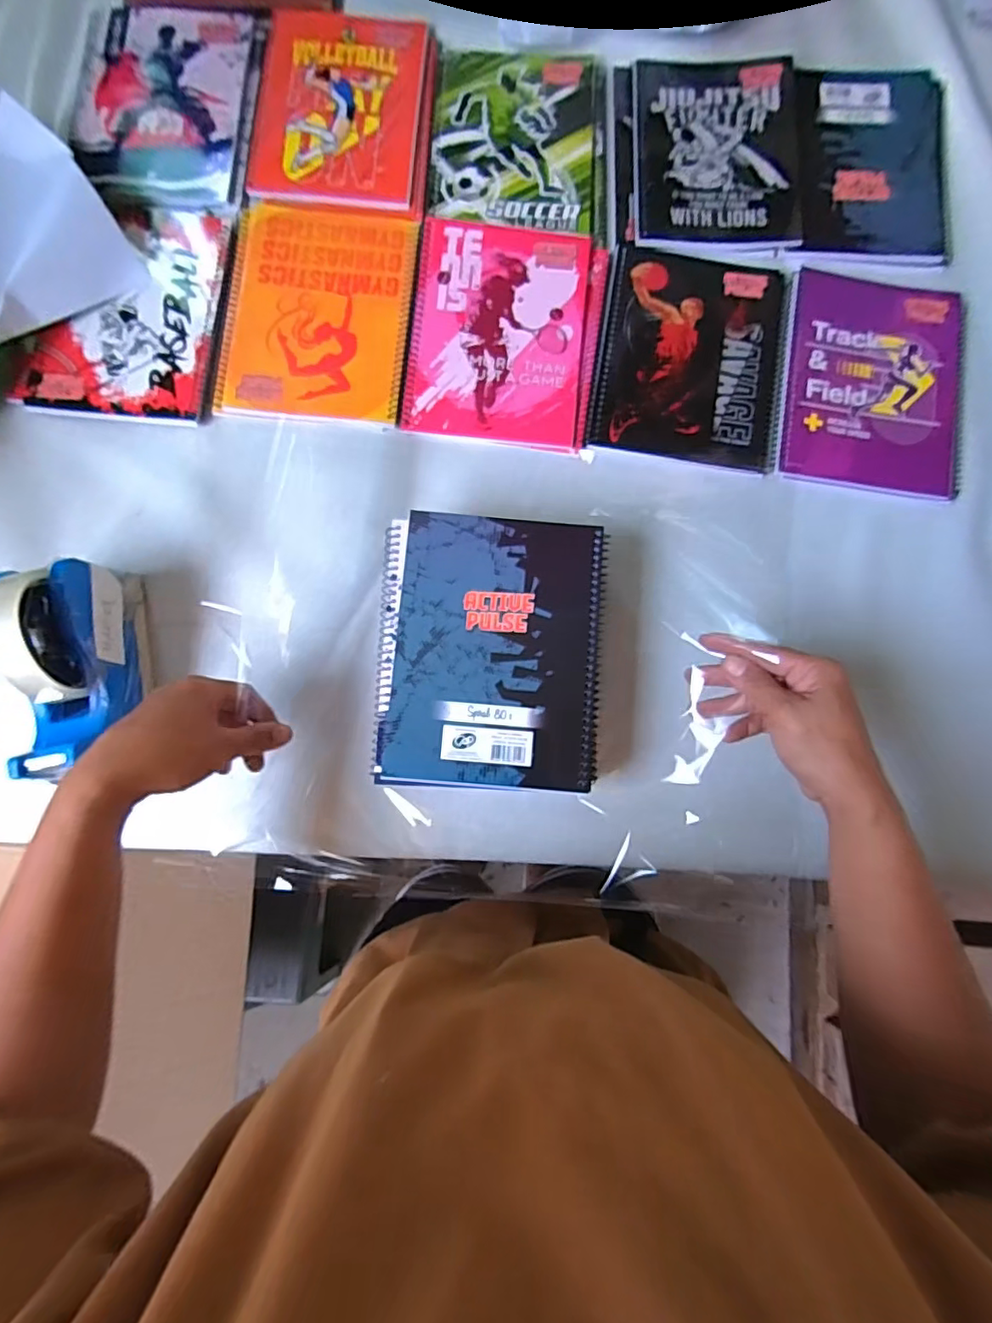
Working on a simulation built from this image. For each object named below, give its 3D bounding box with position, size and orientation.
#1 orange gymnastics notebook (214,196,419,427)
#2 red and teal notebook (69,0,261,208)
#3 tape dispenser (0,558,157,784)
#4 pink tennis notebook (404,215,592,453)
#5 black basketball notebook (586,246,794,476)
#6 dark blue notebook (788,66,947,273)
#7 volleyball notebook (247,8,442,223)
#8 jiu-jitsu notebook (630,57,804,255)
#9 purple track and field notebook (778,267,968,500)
[{"bbox_3d":[-0.155,-0.306,0.510,0.157,0.007,0.204,5,82,0],"label":"orange gymnastics notebook"},{"bbox_3d":[-0.299,-0.515,0.538,0.149,0.010,0.207,3,82,-1],"label":"red and teal notebook"},{"bbox_3d":[-0.302,0.004,0.421,0.057,0.105,0.148,-12,83,-3],"label":"tape dispenser"},{"bbox_3d":[0.001,-0.287,0.509,0.147,0.008,0.194,6,82,0],"label":"pink tennis notebook"},{"bbox_3d":[0.171,-0.267,0.510,0.159,0.006,0.197,9,82,0],"label":"black basketball notebook"},{"bbox_3d":[0.350,-0.457,0.537,0.147,0.008,0.206,5,82,0],"label":"dark blue notebook"},{"bbox_3d":[-0.137,-0.508,0.541,0.161,0.007,0.204,6,82,0],"label":"volleyball notebook"},{"bbox_3d":[0.202,-0.469,0.536,0.146,0.008,0.195,3,82,-1],"label":"jiu-jitsu notebook"},{"bbox_3d":[0.334,-0.244,0.510,0.163,0.007,0.202,8,82,0],"label":"purple track and field notebook"}]

